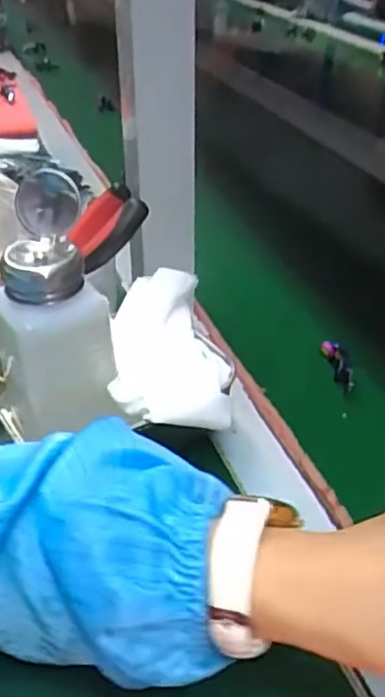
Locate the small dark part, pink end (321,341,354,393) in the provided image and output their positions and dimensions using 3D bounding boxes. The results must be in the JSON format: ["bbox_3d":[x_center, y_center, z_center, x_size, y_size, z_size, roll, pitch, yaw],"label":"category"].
[{"bbox_3d":[0.104,0.009,0.462,0.010,0.017,0.051,-4,37,-6],"label":"small dark part, pink end"}]

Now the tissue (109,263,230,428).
[{"bbox_3d":[-0.015,-0.001,0.386,0.068,0.032,0.115,-5,38,-5],"label":"tissue"}]

